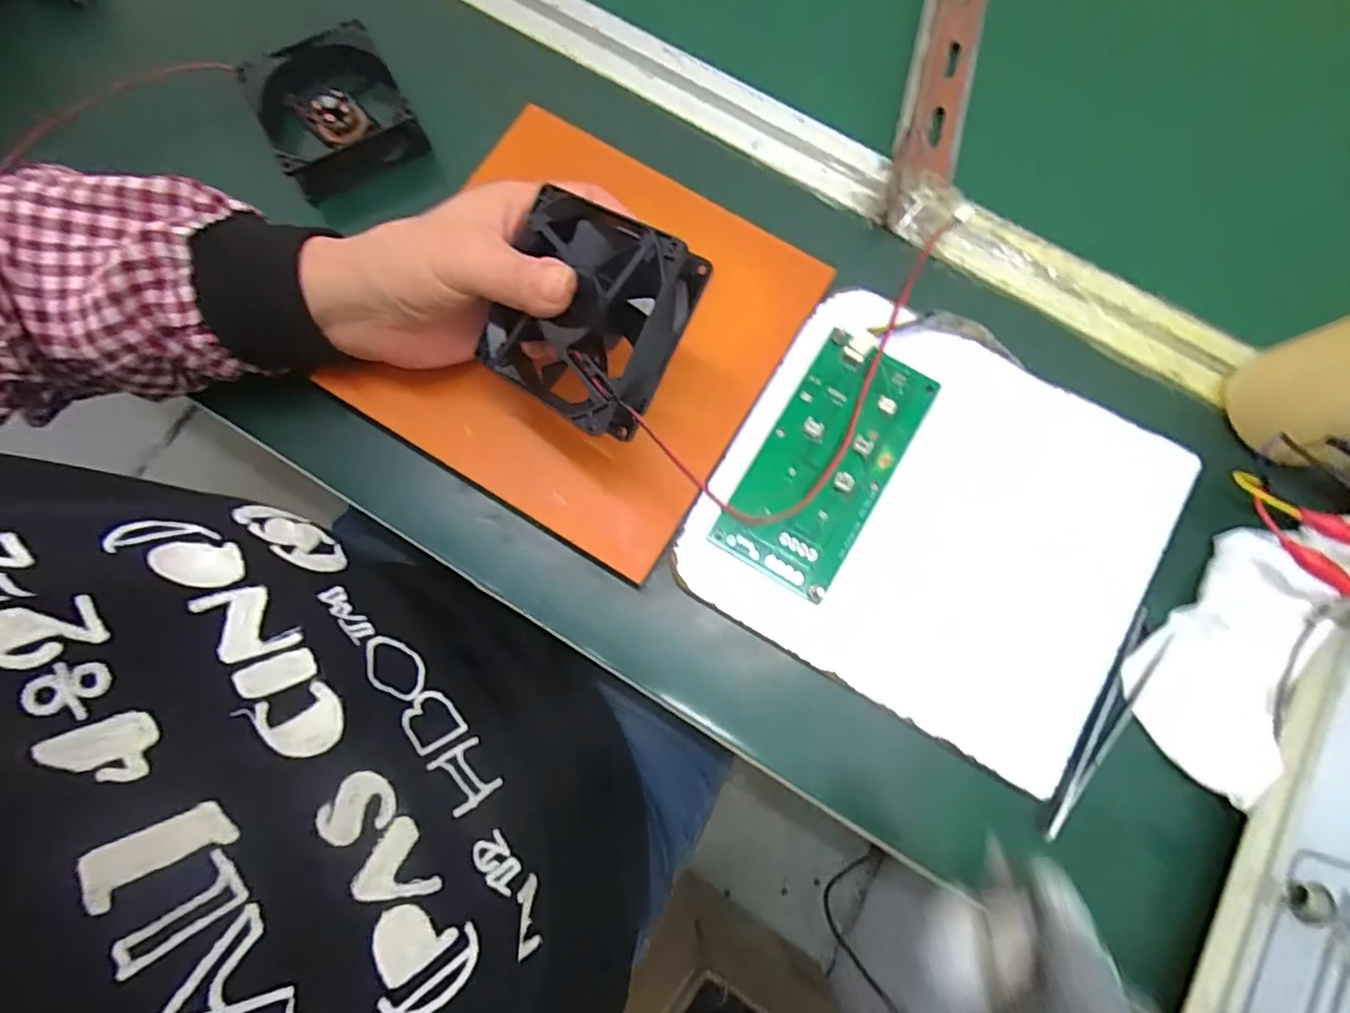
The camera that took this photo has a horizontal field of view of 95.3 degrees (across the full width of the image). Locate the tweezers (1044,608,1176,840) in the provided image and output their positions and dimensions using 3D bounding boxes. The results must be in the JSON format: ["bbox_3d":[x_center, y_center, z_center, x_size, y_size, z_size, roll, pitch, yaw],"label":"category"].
[{"bbox_3d":[0.209,0.107,0.297,0.022,0.006,0.119,35,79,7],"label":"tweezers"}]

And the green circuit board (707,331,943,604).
[{"bbox_3d":[0.079,-0.025,0.313,0.064,0.007,0.133,31,79,7],"label":"green circuit board"}]

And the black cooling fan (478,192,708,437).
[{"bbox_3d":[-0.035,-0.077,0.256,0.083,0.030,0.081,33,105,21],"label":"black cooling fan"}]

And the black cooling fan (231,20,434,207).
[{"bbox_3d":[-0.199,-0.232,0.358,0.077,0.030,0.090,-29,79,-7],"label":"black cooling fan"}]

